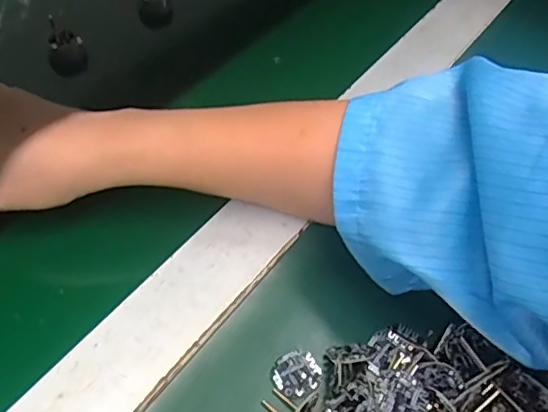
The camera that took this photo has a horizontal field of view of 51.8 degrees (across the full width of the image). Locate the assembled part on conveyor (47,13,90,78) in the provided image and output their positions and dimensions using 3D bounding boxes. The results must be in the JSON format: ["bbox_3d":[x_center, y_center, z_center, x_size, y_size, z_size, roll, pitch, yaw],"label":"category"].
[{"bbox_3d":[-0.167,-0.126,0.451,0.029,0.036,0.027,-15,53,-15],"label":"assembled part on conveyor"}]

